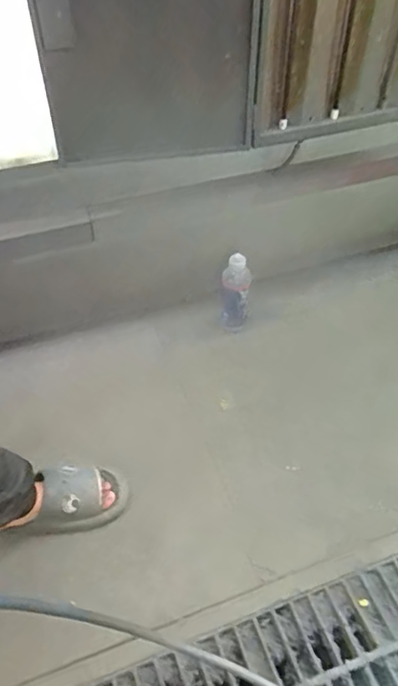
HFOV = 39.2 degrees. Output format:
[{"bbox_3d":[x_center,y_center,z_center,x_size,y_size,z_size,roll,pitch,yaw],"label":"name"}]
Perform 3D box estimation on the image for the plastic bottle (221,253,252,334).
[{"bbox_3d":[0.082,-0.111,1.256,0.060,0.240,0.055,6,48,6],"label":"plastic bottle"}]

